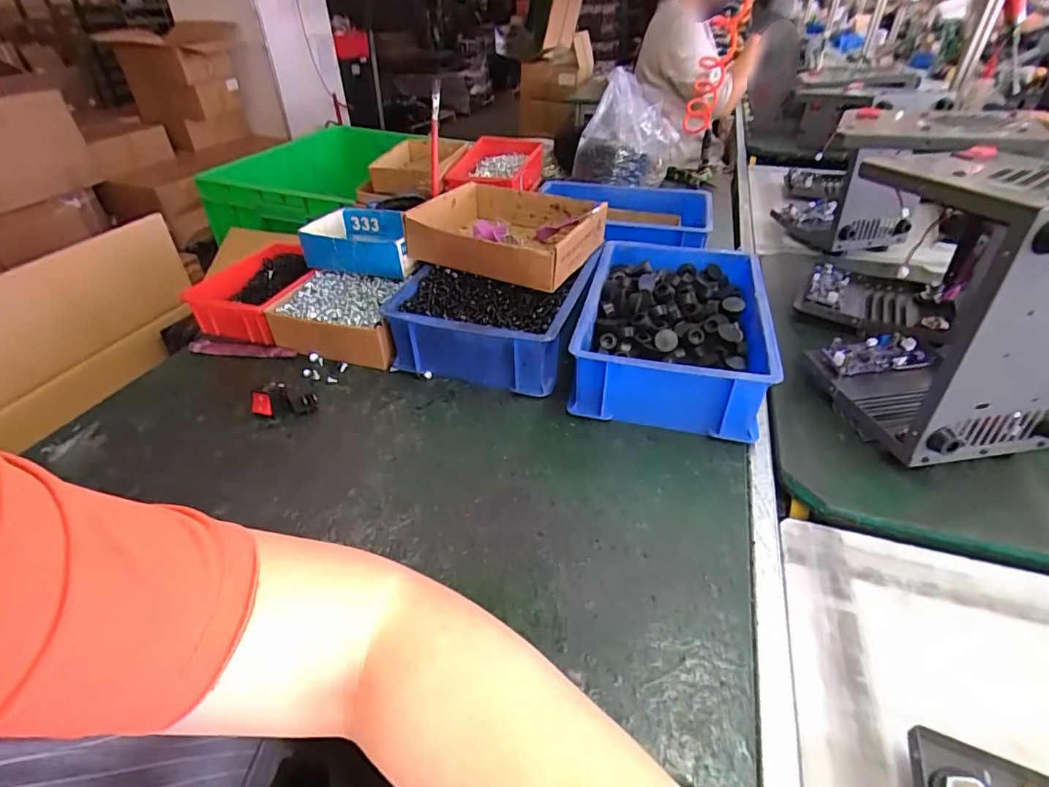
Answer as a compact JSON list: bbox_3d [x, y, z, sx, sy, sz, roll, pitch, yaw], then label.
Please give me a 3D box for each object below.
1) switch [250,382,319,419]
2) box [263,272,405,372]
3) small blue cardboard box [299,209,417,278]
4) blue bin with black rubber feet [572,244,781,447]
[{"bbox_3d":[-0.256,0.008,0.562,0.062,0.031,0.033,1,38,1],"label":"switch"},{"bbox_3d":[-0.227,-0.097,0.666,0.155,0.061,0.116,7,39,10],"label":"box"},{"bbox_3d":[-0.211,-0.209,0.720,0.159,0.048,0.111,10,39,13],"label":"small blue cardboard box"},{"bbox_3d":[0.174,-0.082,0.622,0.191,0.085,0.291,8,39,11],"label":"blue bin with black rubber feet"}]

